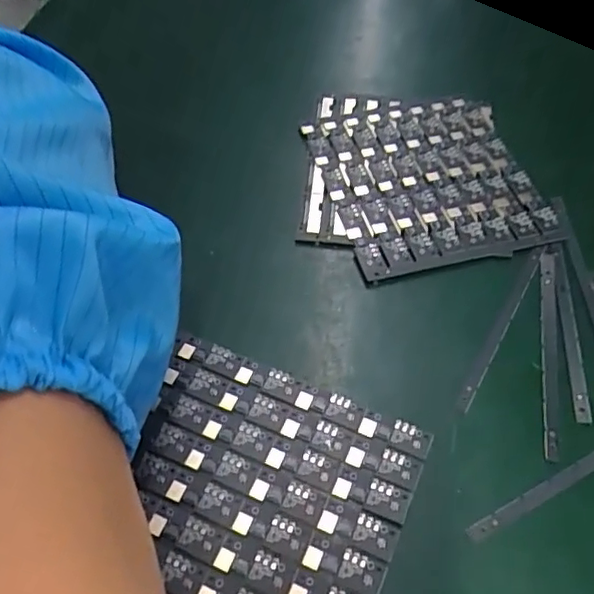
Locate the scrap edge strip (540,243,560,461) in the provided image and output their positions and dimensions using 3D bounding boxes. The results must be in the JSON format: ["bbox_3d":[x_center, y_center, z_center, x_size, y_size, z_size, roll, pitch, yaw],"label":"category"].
[{"bbox_3d":[0.100,0.017,0.237,0.007,0.005,0.098,11,56,7],"label":"scrap edge strip"}]

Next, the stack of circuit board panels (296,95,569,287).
[{"bbox_3d":[0.055,-0.060,0.290,0.108,0.014,0.114,-11,57,-8],"label":"stack of circuit board panels"}]

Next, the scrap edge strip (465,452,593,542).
[{"bbox_3d":[0.098,0.058,0.206,0.094,0.004,0.005,-24,59,-16],"label":"scrap edge strip"}]

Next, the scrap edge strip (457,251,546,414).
[{"bbox_3d":[0.083,0.010,0.242,0.006,0.004,0.089,27,59,17],"label":"scrap edge strip"}]

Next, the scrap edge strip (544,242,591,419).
[{"bbox_3d":[0.109,0.010,0.240,0.007,0.004,0.083,6,56,3],"label":"scrap edge strip"}]

